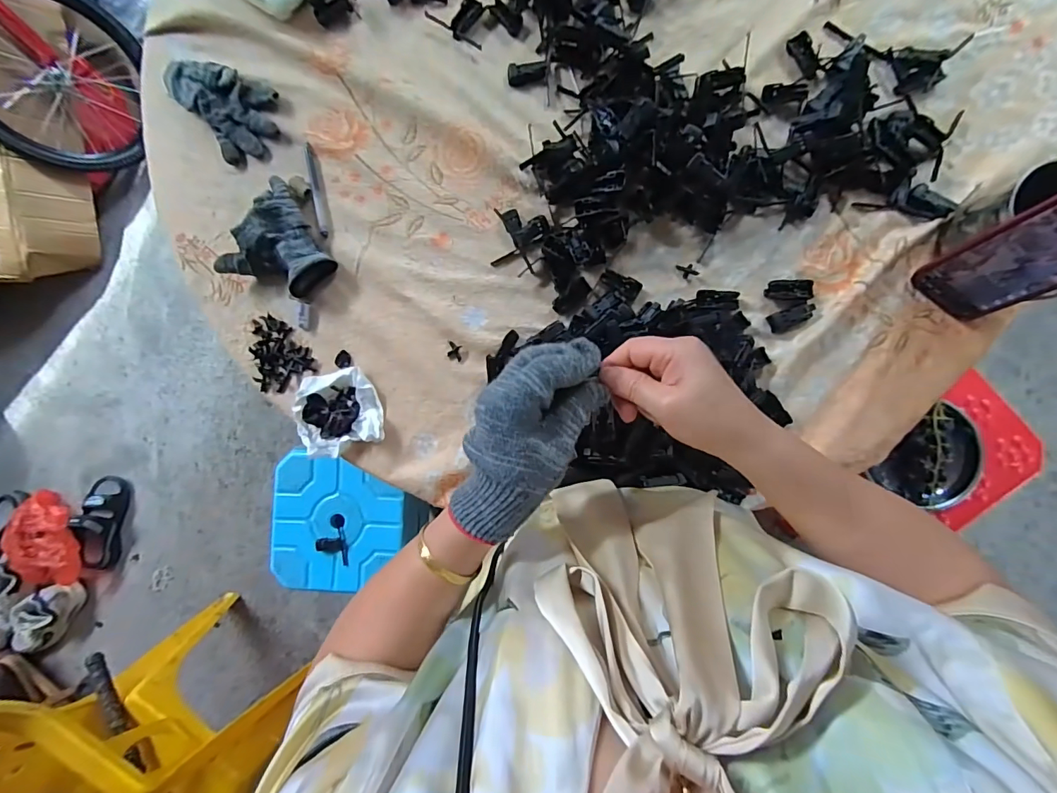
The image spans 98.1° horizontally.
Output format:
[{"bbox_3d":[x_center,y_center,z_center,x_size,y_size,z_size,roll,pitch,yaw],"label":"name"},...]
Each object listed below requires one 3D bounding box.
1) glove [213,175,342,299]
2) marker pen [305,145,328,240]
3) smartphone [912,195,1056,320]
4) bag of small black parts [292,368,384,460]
[{"bbox_3d":[-0.299,-0.179,0.551,0.122,0.035,0.127,38,93,6],"label":"glove"},{"bbox_3d":[-0.264,-0.258,0.571,0.014,0.007,0.121,-13,87,6],"label":"marker pen"},{"bbox_3d":[0.446,-0.123,0.416,0.074,0.160,0.010,44,79,5],"label":"smartphone"},{"bbox_3d":[-0.230,0.018,0.548,0.102,0.022,0.096,-15,87,6],"label":"bag of small black parts"}]

